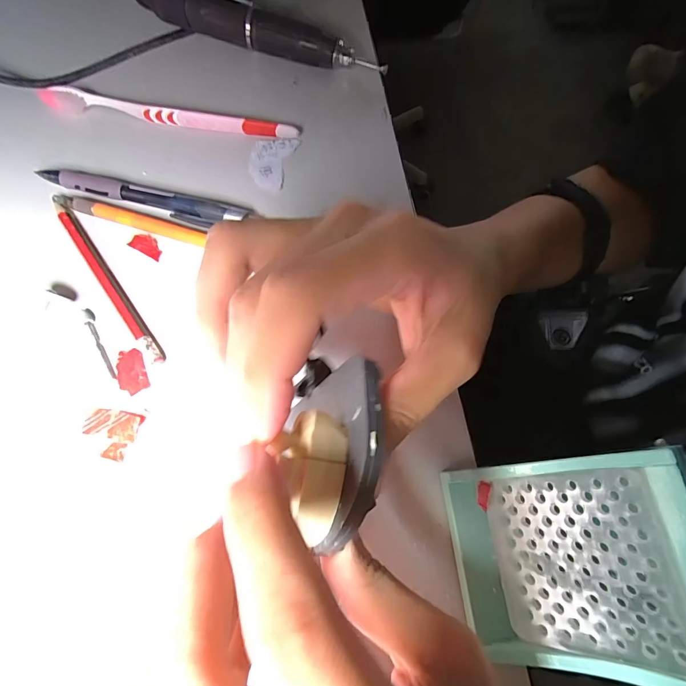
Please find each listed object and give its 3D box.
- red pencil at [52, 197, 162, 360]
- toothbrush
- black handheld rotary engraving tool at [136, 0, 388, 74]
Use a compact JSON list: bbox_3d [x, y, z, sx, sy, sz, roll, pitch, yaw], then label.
[{"bbox_3d":[-0.138,-0.039,0.217,0.008,0.007,0.130,-36,75,-13],"label":"red pencil"},{"bbox_3d":[-0.117,-0.155,0.255,0.172,0.011,0.012,7,69,0],"label":"toothbrush"},{"bbox_3d":[-0.078,-0.229,0.273,0.216,0.030,0.022,21,71,5],"label":"black handheld rotary engraving tool"}]

